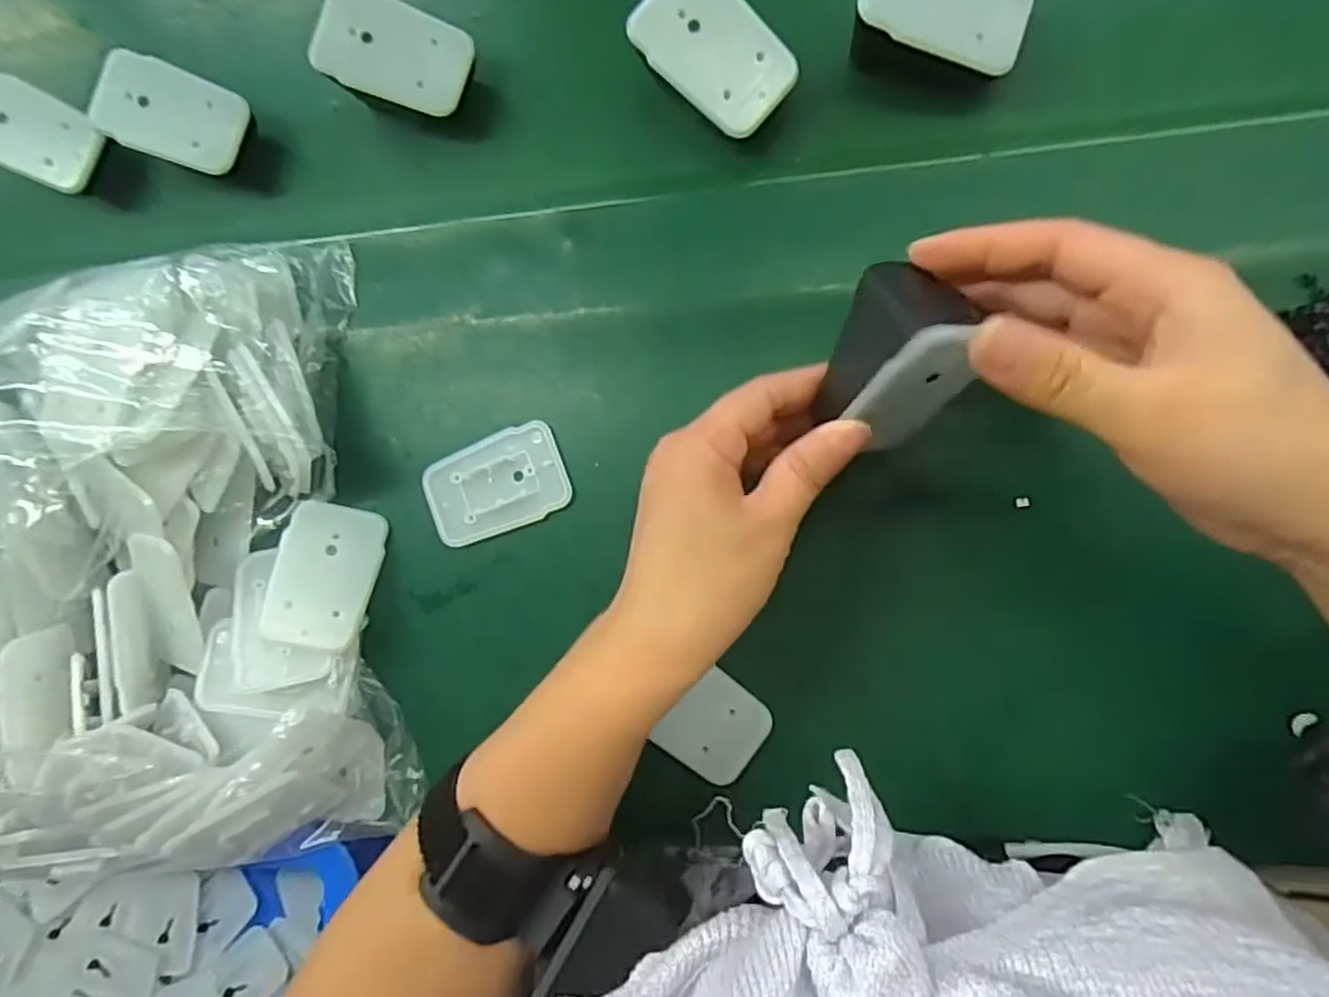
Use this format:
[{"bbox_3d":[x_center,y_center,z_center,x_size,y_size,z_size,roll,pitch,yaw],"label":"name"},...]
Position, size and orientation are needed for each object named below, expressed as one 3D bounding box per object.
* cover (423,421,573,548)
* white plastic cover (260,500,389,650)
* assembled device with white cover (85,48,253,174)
[{"bbox_3d":[-0.081,-0.006,0.332,0.068,0.005,0.044,-20,84,8],"label":"cover"},{"bbox_3d":[-0.159,0.036,0.328,0.043,0.004,0.066,16,69,-20],"label":"white plastic cover"},{"bbox_3d":[-0.242,-0.188,0.342,0.061,0.013,0.044,20,91,-17],"label":"assembled device with white cover"}]

